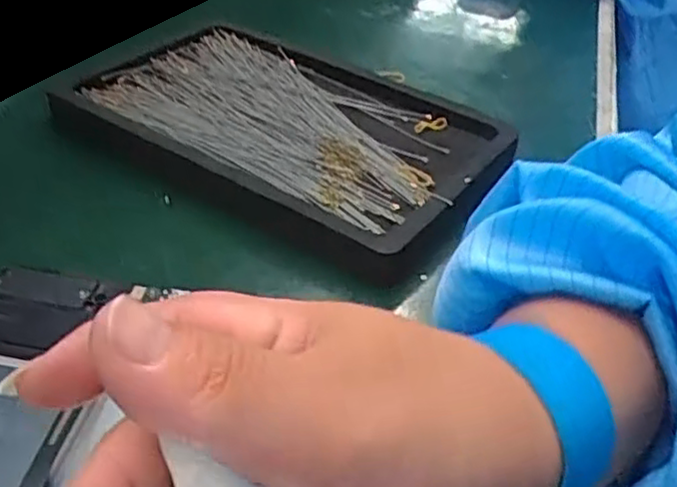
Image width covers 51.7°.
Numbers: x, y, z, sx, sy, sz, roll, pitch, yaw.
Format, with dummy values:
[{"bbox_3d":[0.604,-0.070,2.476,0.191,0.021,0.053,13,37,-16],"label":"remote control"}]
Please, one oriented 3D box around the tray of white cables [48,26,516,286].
[{"bbox_3d":[-0.030,-0.071,0.415,0.248,0.018,0.156,26,42,24],"label":"tray of white cables"}]

